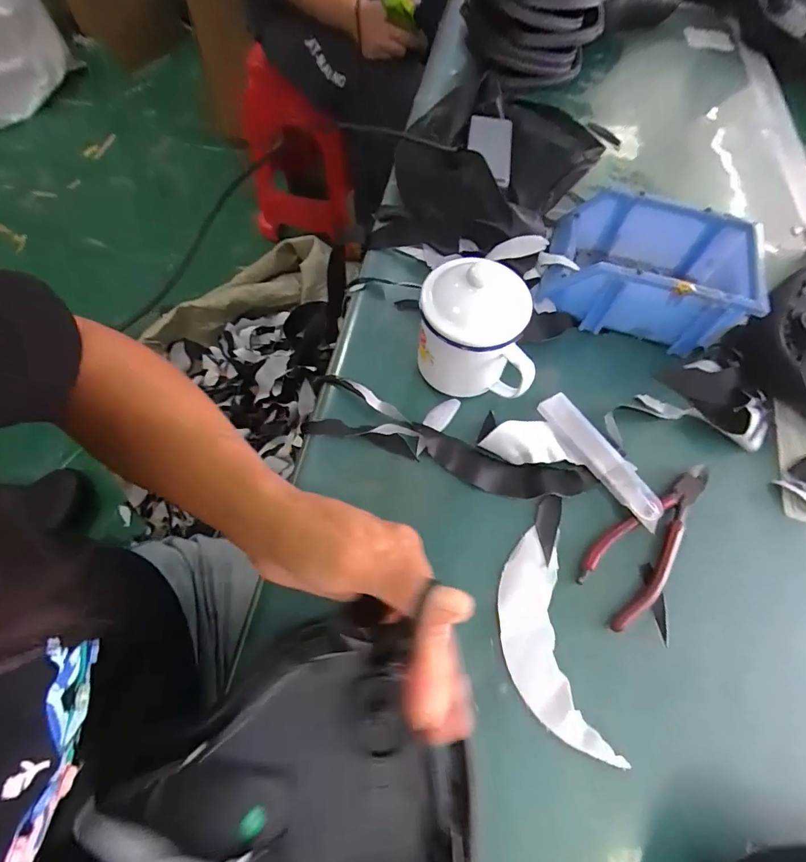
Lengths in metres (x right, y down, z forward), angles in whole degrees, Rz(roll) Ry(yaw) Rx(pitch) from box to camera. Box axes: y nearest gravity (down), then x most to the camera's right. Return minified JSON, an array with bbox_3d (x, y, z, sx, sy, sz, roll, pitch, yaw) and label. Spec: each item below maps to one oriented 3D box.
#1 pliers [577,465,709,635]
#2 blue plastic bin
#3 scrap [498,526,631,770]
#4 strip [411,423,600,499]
[{"bbox_3d":[0.195,0.081,0.344,0.152,0.007,0.052,-35,70,-19],"label":"pliers"},{"bbox_3d":[0.232,-0.157,0.433,0.176,0.072,0.124,20,64,7],"label":"blue plastic bin"},{"bbox_3d":[0.098,0.147,0.314,0.054,0.004,0.146,-6,64,-7],"label":"scrap"},{"bbox_3d":[0.081,0.031,0.370,0.151,0.007,0.042,15,63,4],"label":"strip"}]

